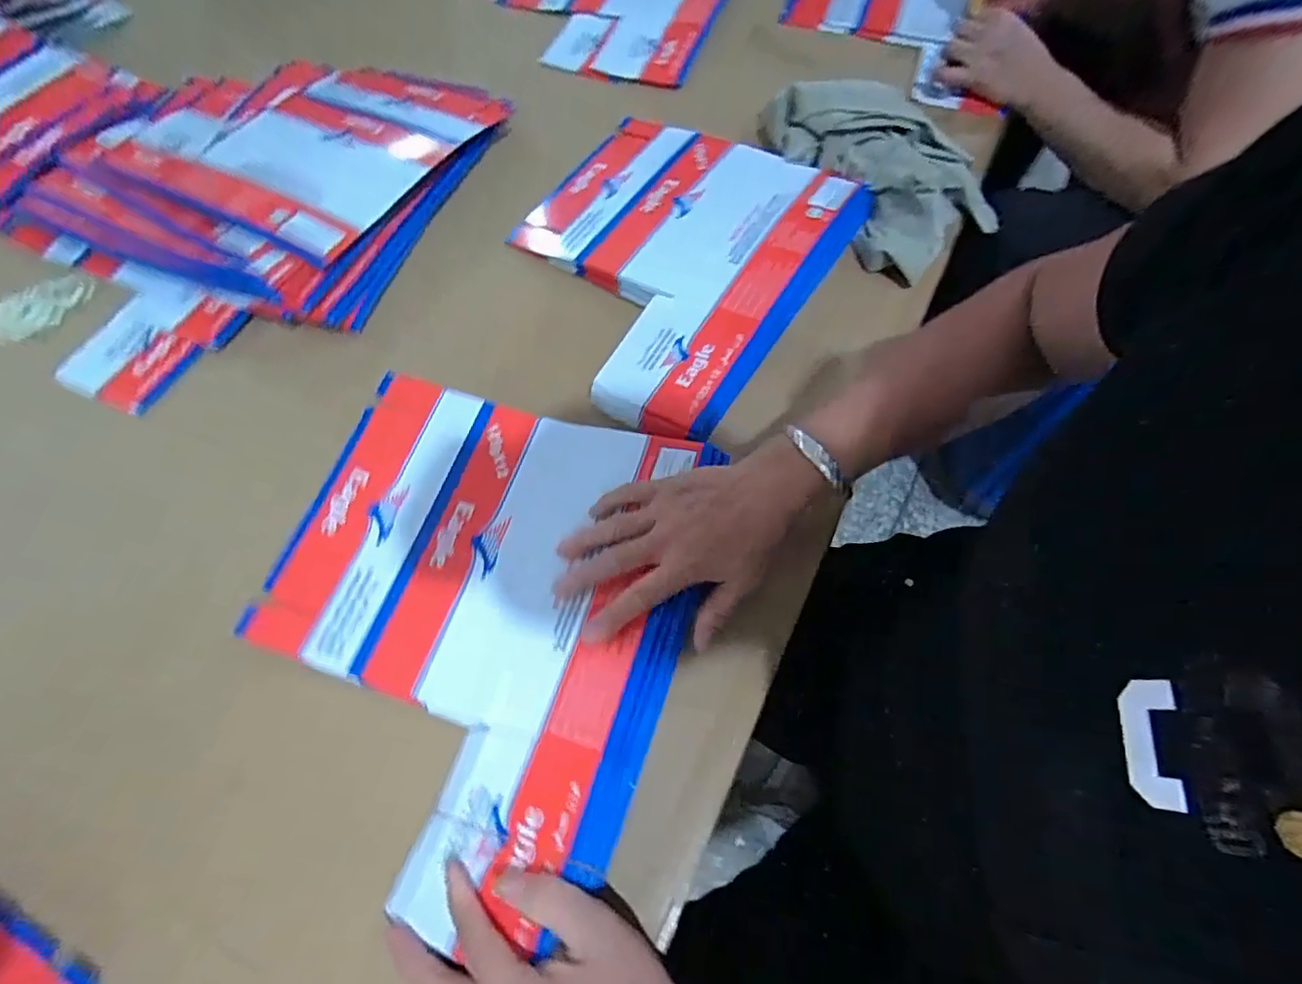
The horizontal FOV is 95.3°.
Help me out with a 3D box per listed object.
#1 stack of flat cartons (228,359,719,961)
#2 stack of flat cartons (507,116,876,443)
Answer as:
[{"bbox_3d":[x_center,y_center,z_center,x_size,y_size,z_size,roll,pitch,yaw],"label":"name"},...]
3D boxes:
[{"bbox_3d":[-0.133,0.082,0.413,0.306,0.044,0.342,16,66,9],"label":"stack of flat cartons"},{"bbox_3d":[0.006,-0.233,0.570,0.303,0.041,0.356,29,68,14],"label":"stack of flat cartons"}]

